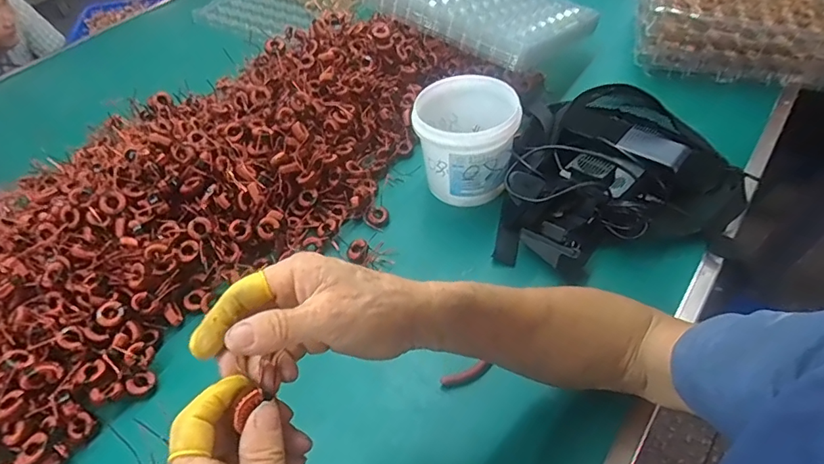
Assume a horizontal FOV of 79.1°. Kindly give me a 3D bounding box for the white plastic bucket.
[{"bbox_3d":[0.068,-0.117,0.634,0.119,0.110,0.117,-2,48,3],"label":"white plastic bucket"}]

